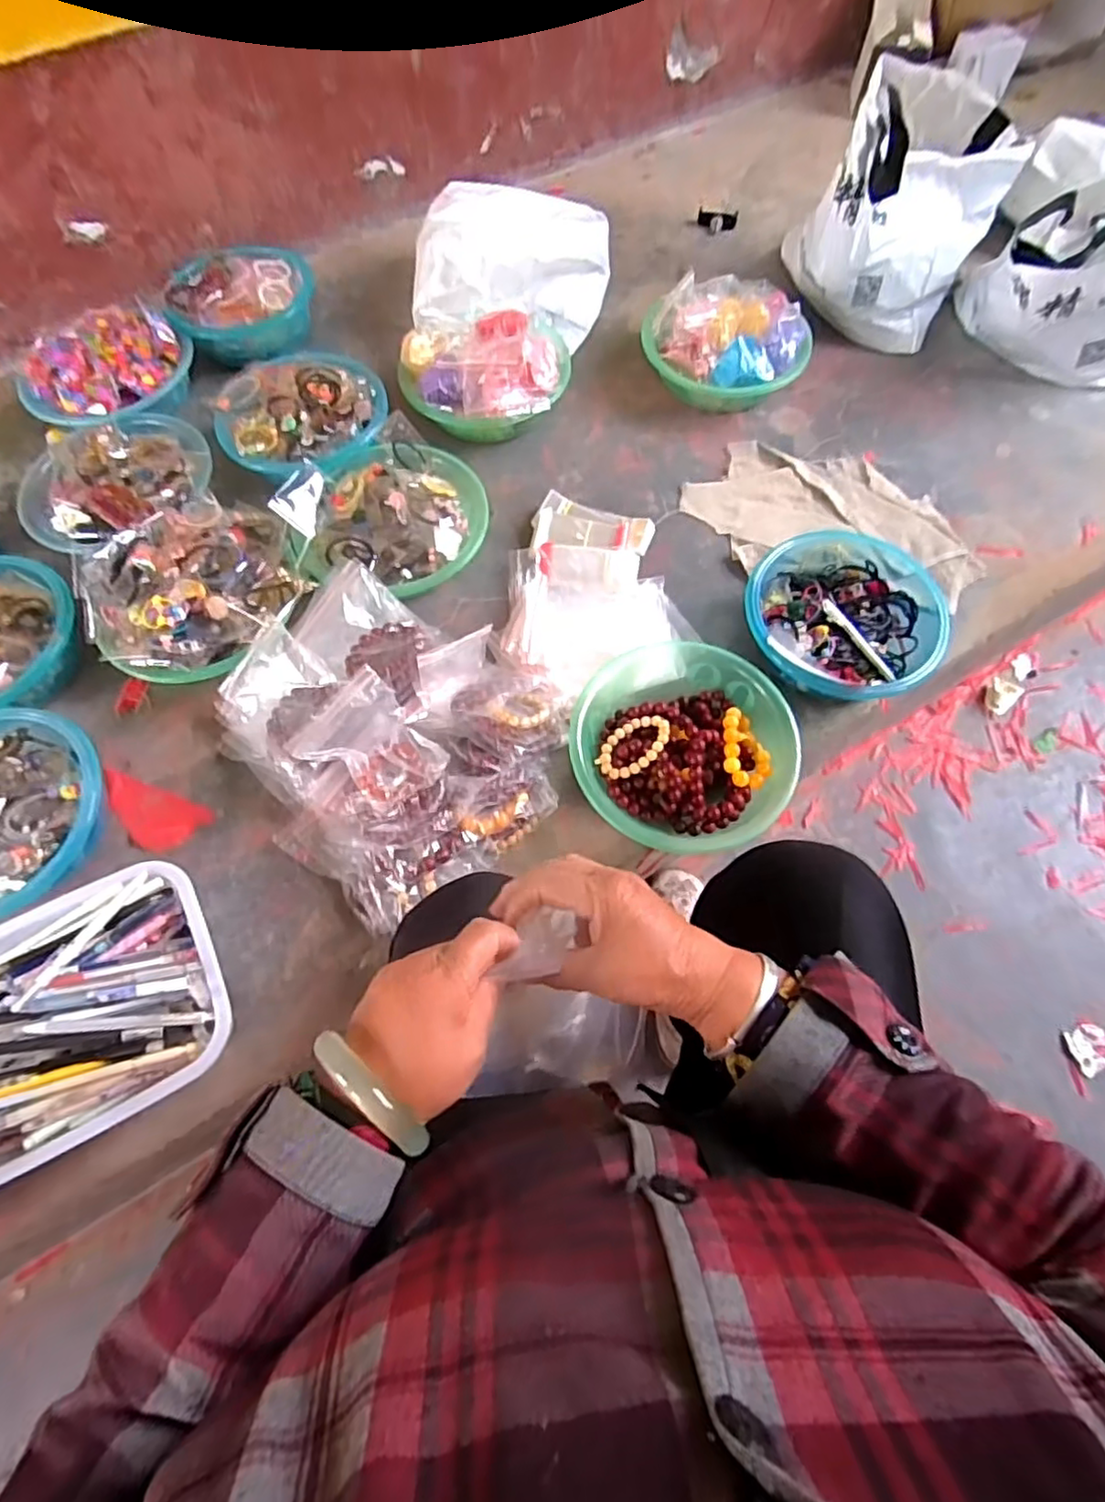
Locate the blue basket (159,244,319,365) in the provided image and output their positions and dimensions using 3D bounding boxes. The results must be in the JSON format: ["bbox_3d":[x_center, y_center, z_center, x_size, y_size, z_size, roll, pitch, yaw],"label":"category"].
[{"bbox_3d":[-0.474,-0.686,1.016,0.213,0.078,0.193,-7,68,-3],"label":"blue basket"}]

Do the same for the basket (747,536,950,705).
[{"bbox_3d":[0.349,-0.167,0.798,0.246,0.078,0.242,0,67,0],"label":"basket"}]

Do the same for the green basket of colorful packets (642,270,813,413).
[{"bbox_3d":[0.245,-0.605,0.961,0.198,0.112,0.233,-31,71,-12],"label":"green basket of colorful packets"}]

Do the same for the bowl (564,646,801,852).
[{"bbox_3d":[0.143,0.000,0.733,0.245,0.066,0.241,0,67,0],"label":"bowl"}]

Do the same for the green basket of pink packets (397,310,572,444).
[{"bbox_3d":[-0.096,-0.531,0.934,0.234,0.104,0.196,-2,67,-1],"label":"green basket of pink packets"}]

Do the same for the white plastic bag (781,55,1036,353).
[{"bbox_3d":[0.527,-0.839,0.987,0.275,0.246,0.303,27,70,11],"label":"white plastic bag"}]

